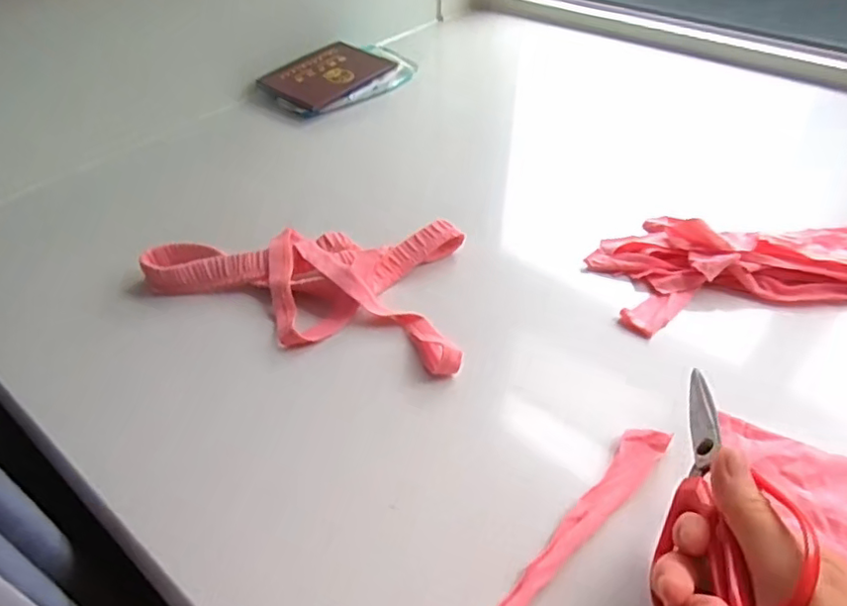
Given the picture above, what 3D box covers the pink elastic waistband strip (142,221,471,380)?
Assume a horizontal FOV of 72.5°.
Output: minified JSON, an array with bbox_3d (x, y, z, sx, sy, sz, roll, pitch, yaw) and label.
[{"bbox_3d":[-0.085,-0.024,0.448,0.248,0.030,0.136,8,46,10],"label":"pink elastic waistband strip"}]

